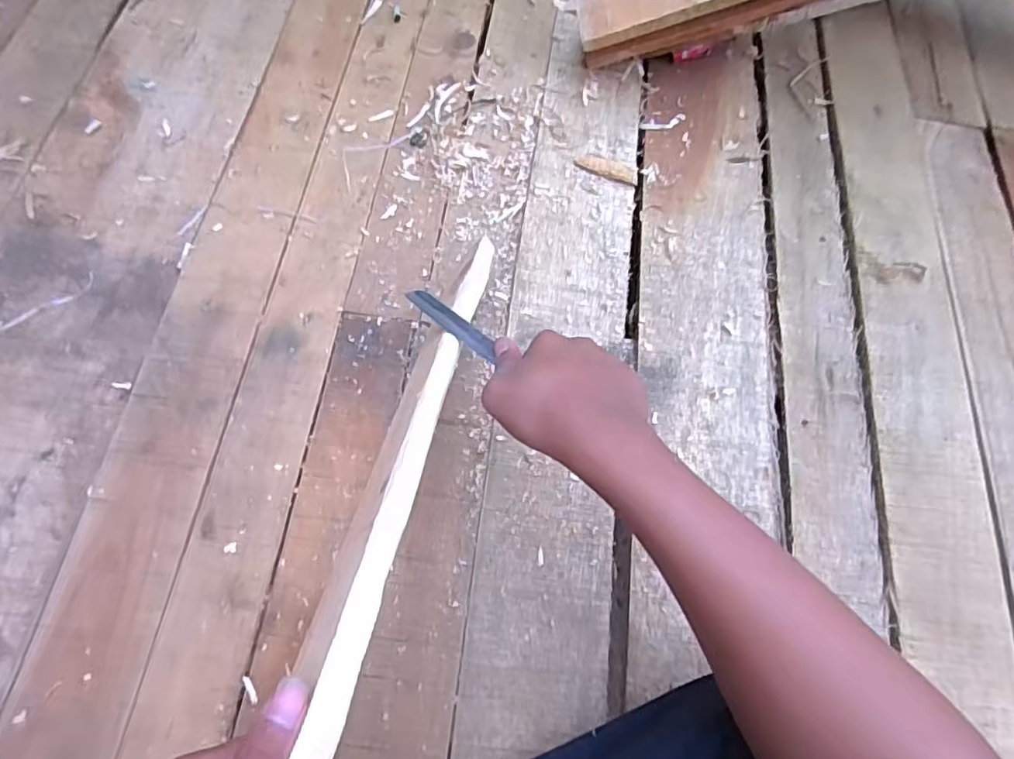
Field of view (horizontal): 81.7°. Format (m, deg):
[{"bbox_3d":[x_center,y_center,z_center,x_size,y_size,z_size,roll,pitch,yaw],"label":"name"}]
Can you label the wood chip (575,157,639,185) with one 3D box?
[{"bbox_3d":[0.110,-0.231,0.640,0.068,0.008,0.019,16,67,5],"label":"wood chip"}]

